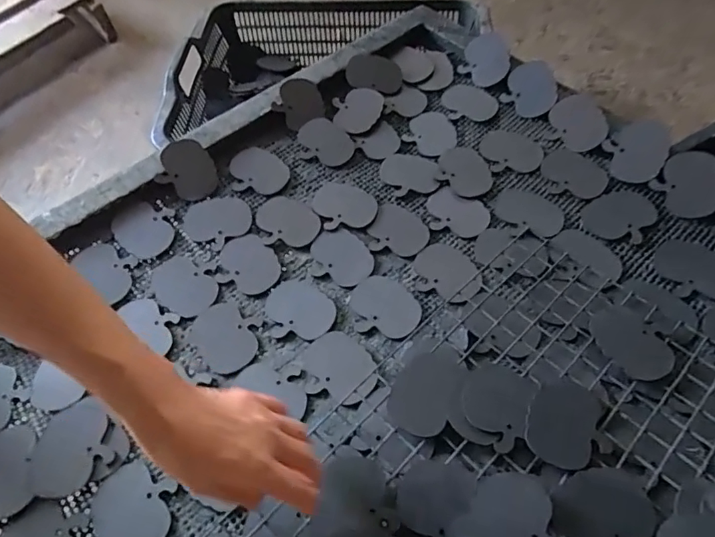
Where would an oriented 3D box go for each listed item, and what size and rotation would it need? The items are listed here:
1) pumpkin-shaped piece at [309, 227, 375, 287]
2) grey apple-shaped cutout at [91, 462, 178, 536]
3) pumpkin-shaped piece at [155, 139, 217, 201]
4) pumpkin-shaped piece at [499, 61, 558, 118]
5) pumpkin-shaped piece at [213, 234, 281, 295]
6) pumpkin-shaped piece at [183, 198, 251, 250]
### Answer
[{"bbox_3d":[-0.018,-0.013,0.560,0.075,0.006,0.066,22,64,15],"label":"pumpkin-shaped piece"},{"bbox_3d":[-0.196,0.211,0.415,0.076,0.006,0.067,25,65,17],"label":"grey apple-shaped cutout"},{"bbox_3d":[-0.210,-0.124,0.602,0.072,0.007,0.067,2,82,-17],"label":"pumpkin-shaped piece"},{"bbox_3d":[0.233,-0.239,0.643,0.070,0.063,0.006,45,30,17],"label":"pumpkin-shaped piece"},{"bbox_3d":[-0.125,-0.005,0.555,0.075,0.009,0.065,22,65,15],"label":"pumpkin-shaped piece"},{"bbox_3d":[-0.170,-0.057,0.582,0.079,0.009,0.062,-28,63,-12],"label":"pumpkin-shaped piece"}]

